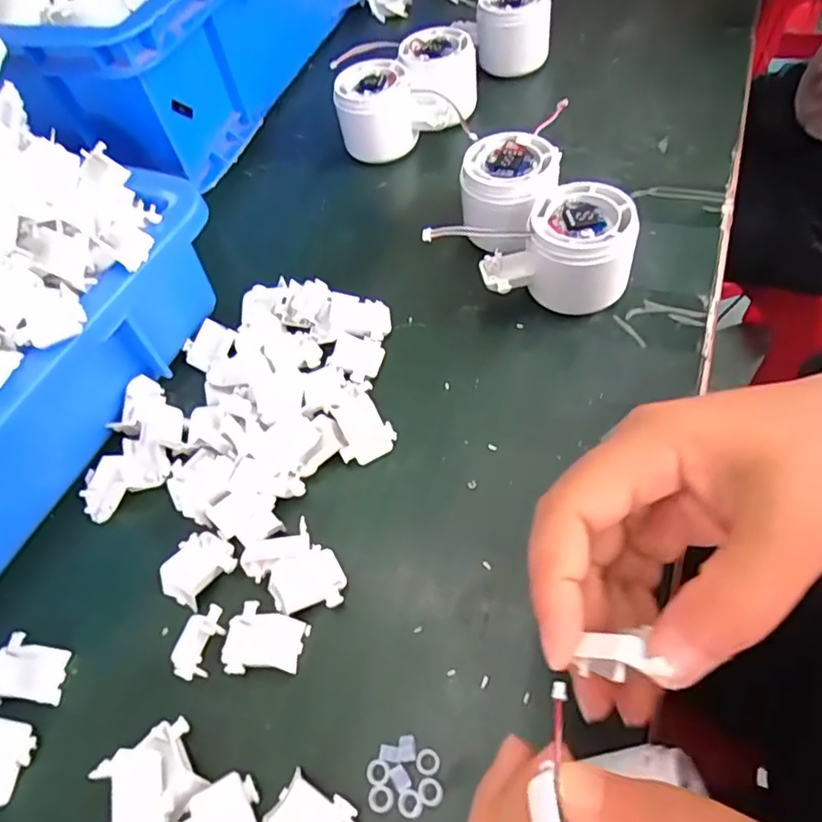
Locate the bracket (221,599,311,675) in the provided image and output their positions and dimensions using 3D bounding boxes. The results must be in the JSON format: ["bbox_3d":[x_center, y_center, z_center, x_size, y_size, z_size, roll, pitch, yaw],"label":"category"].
[{"bbox_3d":[-0.065,0.102,0.260,0.034,0.008,0.029,8,58,14],"label":"bracket"}]

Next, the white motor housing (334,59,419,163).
[{"bbox_3d":[-0.027,-0.222,0.446,0.054,0.056,0.054,-12,56,0],"label":"white motor housing"}]

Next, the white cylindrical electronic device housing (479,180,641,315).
[{"bbox_3d":[0.084,-0.088,0.337,0.079,0.052,0.060,17,61,19],"label":"white cylindrical electronic device housing"}]

